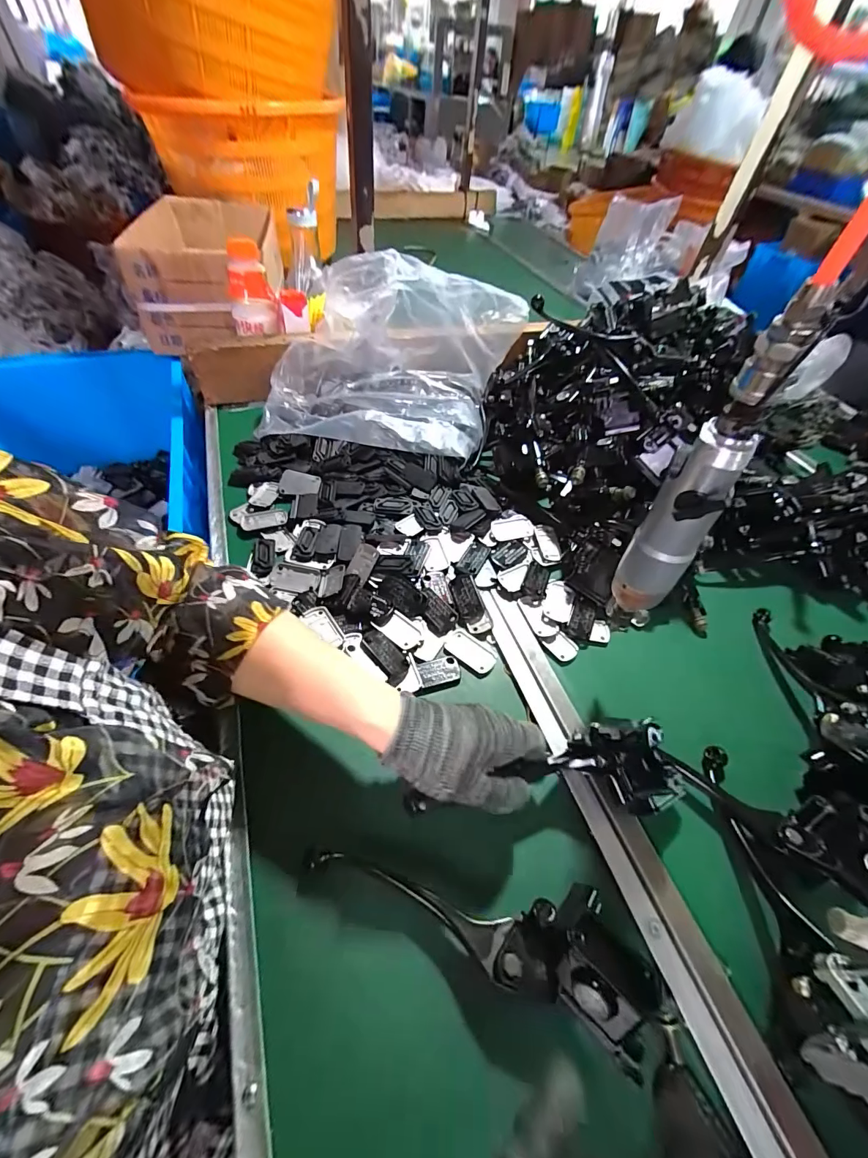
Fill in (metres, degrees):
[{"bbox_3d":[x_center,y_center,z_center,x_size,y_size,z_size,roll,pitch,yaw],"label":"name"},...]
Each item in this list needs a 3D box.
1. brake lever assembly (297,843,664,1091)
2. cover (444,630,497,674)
[{"bbox_3d":[0.023,0.219,0.270,0.217,0.043,0.067,5,50,22],"label":"brake lever assembly"},{"bbox_3d":[0.038,0.072,0.423,0.052,0.004,0.029,28,56,17],"label":"cover"}]

